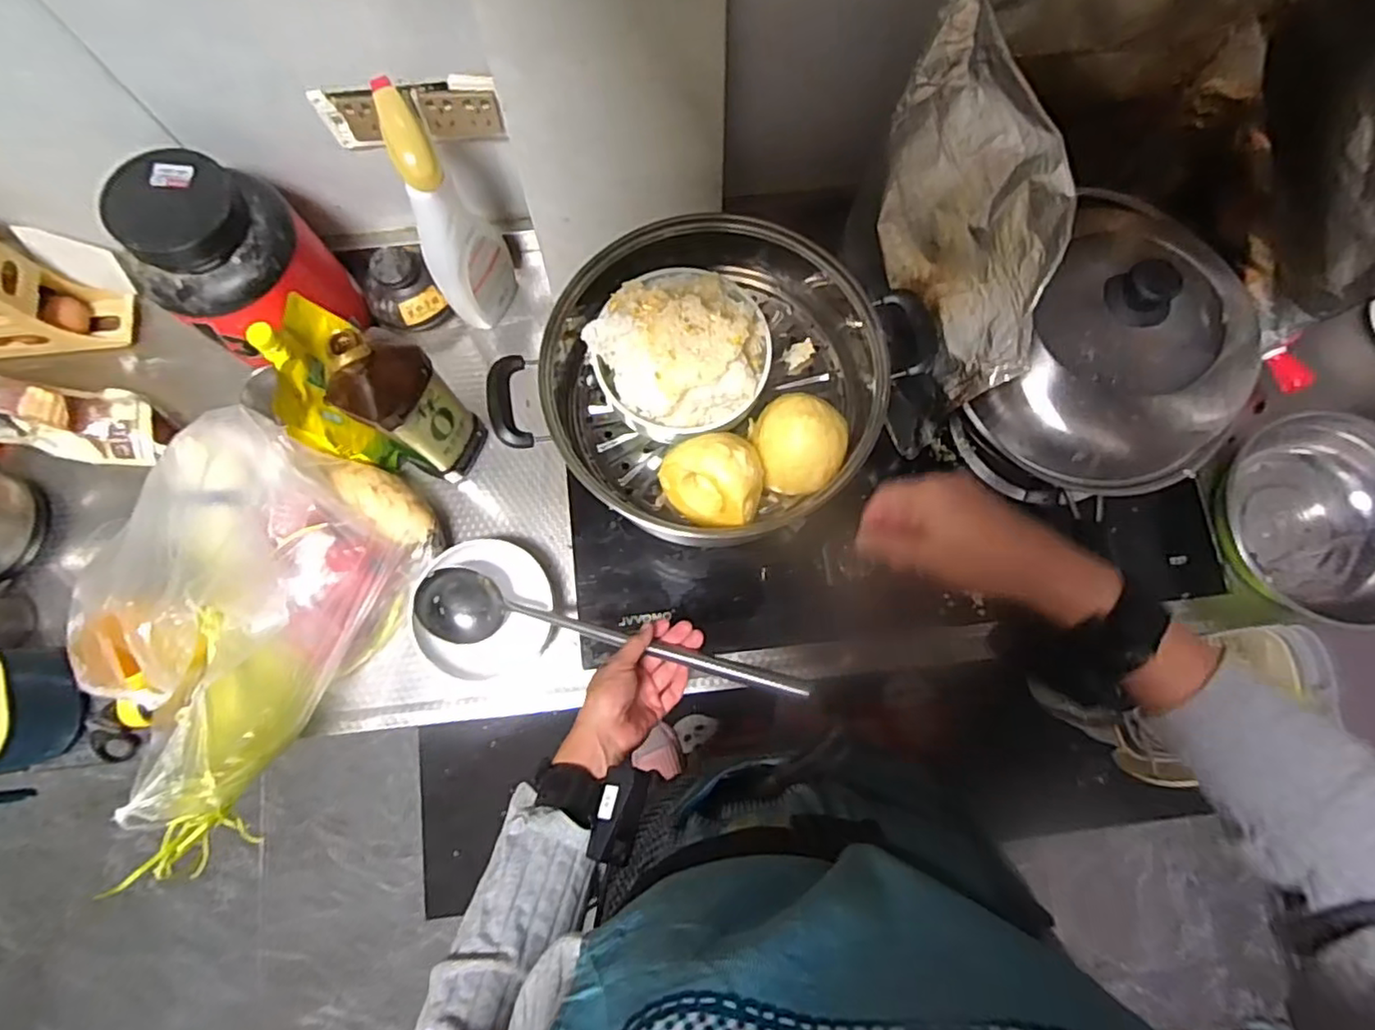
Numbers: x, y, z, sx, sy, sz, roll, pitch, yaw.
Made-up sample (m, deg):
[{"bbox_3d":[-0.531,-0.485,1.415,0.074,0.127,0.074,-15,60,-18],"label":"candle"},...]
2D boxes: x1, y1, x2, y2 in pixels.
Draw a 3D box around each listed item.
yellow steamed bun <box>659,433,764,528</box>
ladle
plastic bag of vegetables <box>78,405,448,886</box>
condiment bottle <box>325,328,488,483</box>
[{"bbox_3d":[0.024,-0.033,0.564,0.095,0.062,0.077,12,78,2],"label":"yellow steamed bun"},{"bbox_3d":[-0.086,0.126,0.676,0.412,0.079,0.074,8,77,17],"label":"ladle"},{"bbox_3d":[-0.464,0.100,0.655,0.274,0.141,0.389,25,79,5],"label":"plastic bag of vegetables"},{"bbox_3d":[-0.277,-0.109,0.653,0.060,0.260,0.088,36,80,7],"label":"condiment bottle"}]

